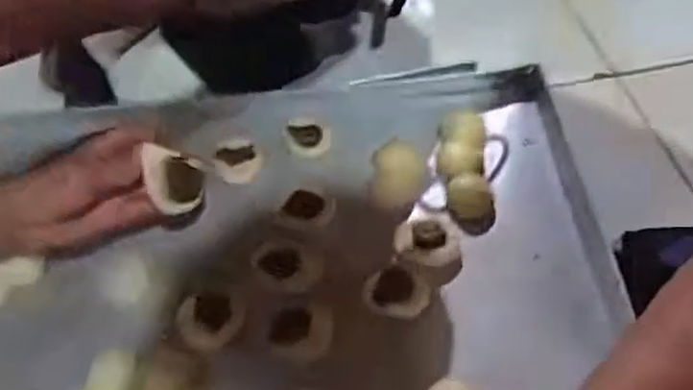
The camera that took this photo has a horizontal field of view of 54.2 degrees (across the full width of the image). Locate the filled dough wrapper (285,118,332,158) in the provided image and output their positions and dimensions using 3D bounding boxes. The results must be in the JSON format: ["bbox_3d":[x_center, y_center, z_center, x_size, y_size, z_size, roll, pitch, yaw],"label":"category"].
[{"bbox_3d":[-0.039,-0.058,0.680,0.045,0.022,0.035,13,55,9],"label":"filled dough wrapper"}]

